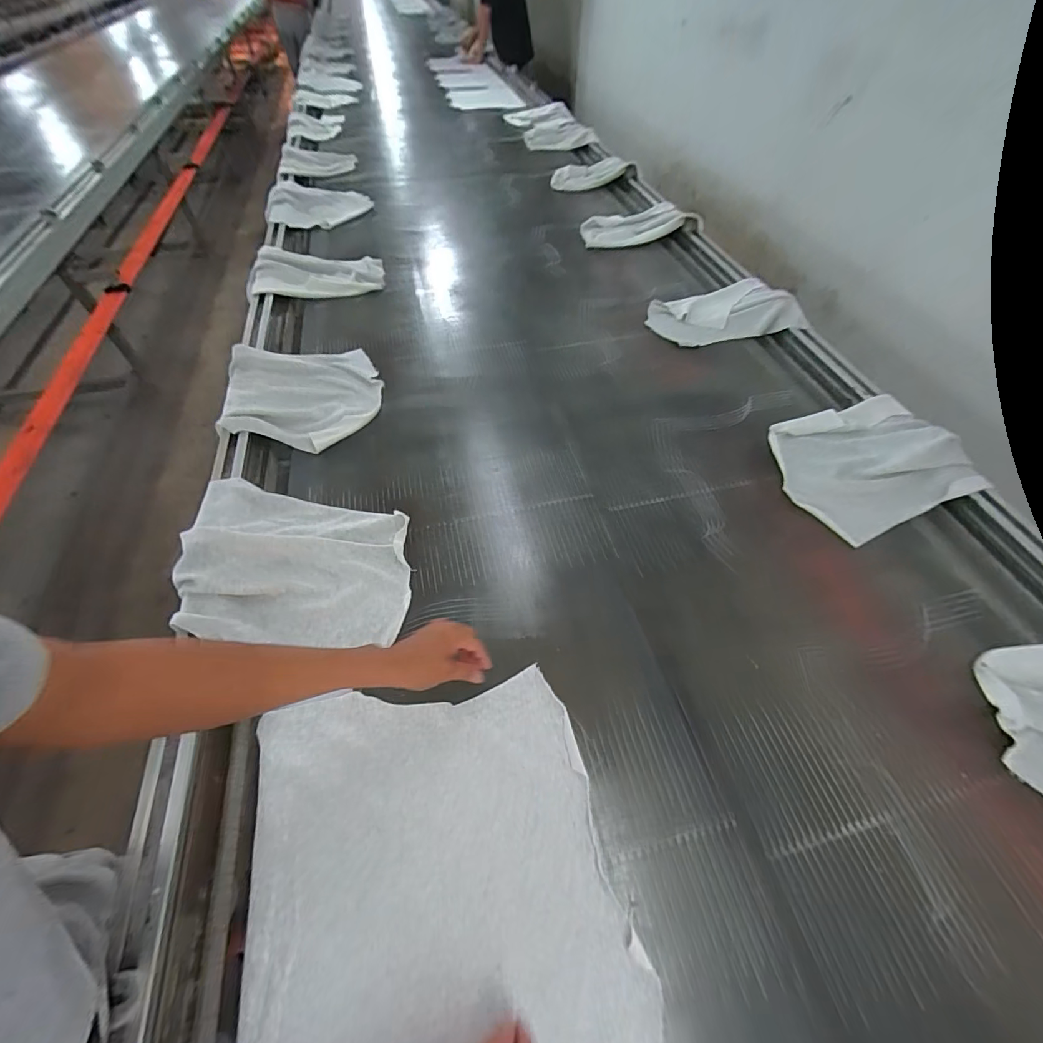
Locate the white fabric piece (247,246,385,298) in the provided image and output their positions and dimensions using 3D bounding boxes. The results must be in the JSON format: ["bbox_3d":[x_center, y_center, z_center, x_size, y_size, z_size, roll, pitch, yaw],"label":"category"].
[{"bbox_3d":[-0.570,-0.701,1.251,0.341,0.101,0.223,-6,54,-2],"label":"white fabric piece"}]

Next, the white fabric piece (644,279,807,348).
[{"bbox_3d":[0.511,-0.554,1.152,0.358,0.056,0.225,-5,54,-1],"label":"white fabric piece"}]

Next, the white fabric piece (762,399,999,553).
[{"bbox_3d":[0.637,-0.119,0.829,0.318,0.052,0.281,-19,55,-11],"label":"white fabric piece"}]

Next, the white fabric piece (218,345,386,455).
[{"bbox_3d":[-0.463,-0.266,0.938,0.307,0.082,0.291,-11,54,-6],"label":"white fabric piece"}]

